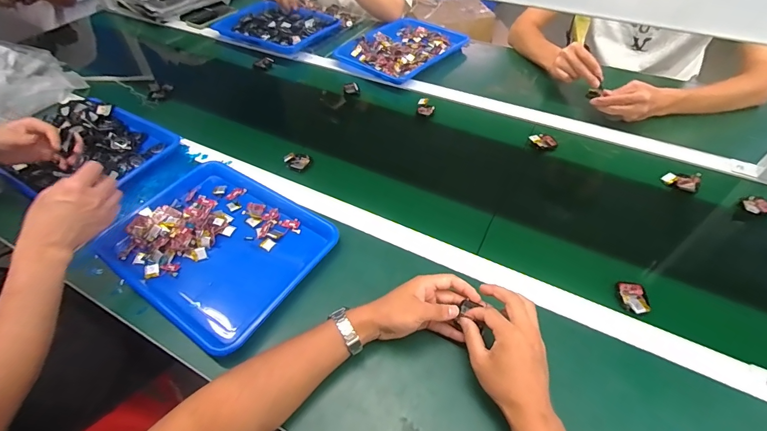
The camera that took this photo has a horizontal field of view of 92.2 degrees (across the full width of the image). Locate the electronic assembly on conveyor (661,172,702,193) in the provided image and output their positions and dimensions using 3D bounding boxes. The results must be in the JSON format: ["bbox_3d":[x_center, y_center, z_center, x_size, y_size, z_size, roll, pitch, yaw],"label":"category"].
[{"bbox_3d":[0.543,-0.063,0.674,0.056,0.028,0.025,17,51,31],"label":"electronic assembly on conveyor"}]

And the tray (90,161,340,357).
[{"bbox_3d":[-0.265,0.041,0.604,0.341,0.036,0.266,27,55,22],"label":"tray"}]

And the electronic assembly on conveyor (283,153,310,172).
[{"bbox_3d":[-0.176,-0.109,0.740,0.050,0.009,0.040,19,64,9],"label":"electronic assembly on conveyor"}]

